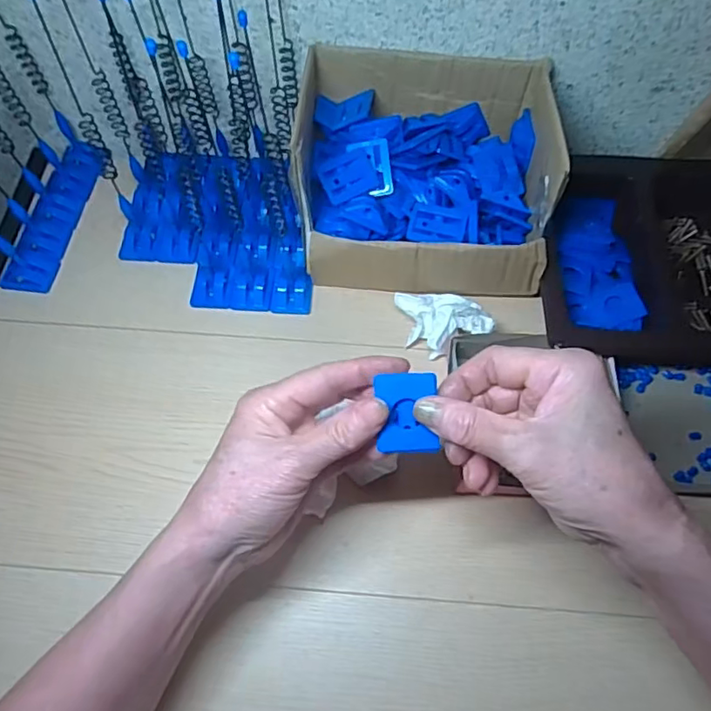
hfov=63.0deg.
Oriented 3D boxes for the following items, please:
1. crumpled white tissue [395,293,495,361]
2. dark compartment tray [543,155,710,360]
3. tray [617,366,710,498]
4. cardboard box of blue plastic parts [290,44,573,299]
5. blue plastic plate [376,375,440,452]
[{"bbox_3d":[0.073,-0.027,0.478,0.073,0.029,0.059,-3,63,-1],"label":"crumpled white tissue"},{"bbox_3d":[0.303,-0.090,0.502,0.290,0.038,0.197,3,63,2],"label":"dark compartment tray"},{"bbox_3d":[0.264,0.051,0.442,0.092,0.038,0.106,1,63,1],"label":"tray"},{"bbox_3d":[0.053,-0.151,0.478,0.200,0.103,0.160,4,63,2],"label":"cardboard box of blue plastic parts"},{"bbox_3d":[0.029,0.033,0.321,0.033,0.005,0.044,-2,99,11],"label":"blue plastic plate"}]

